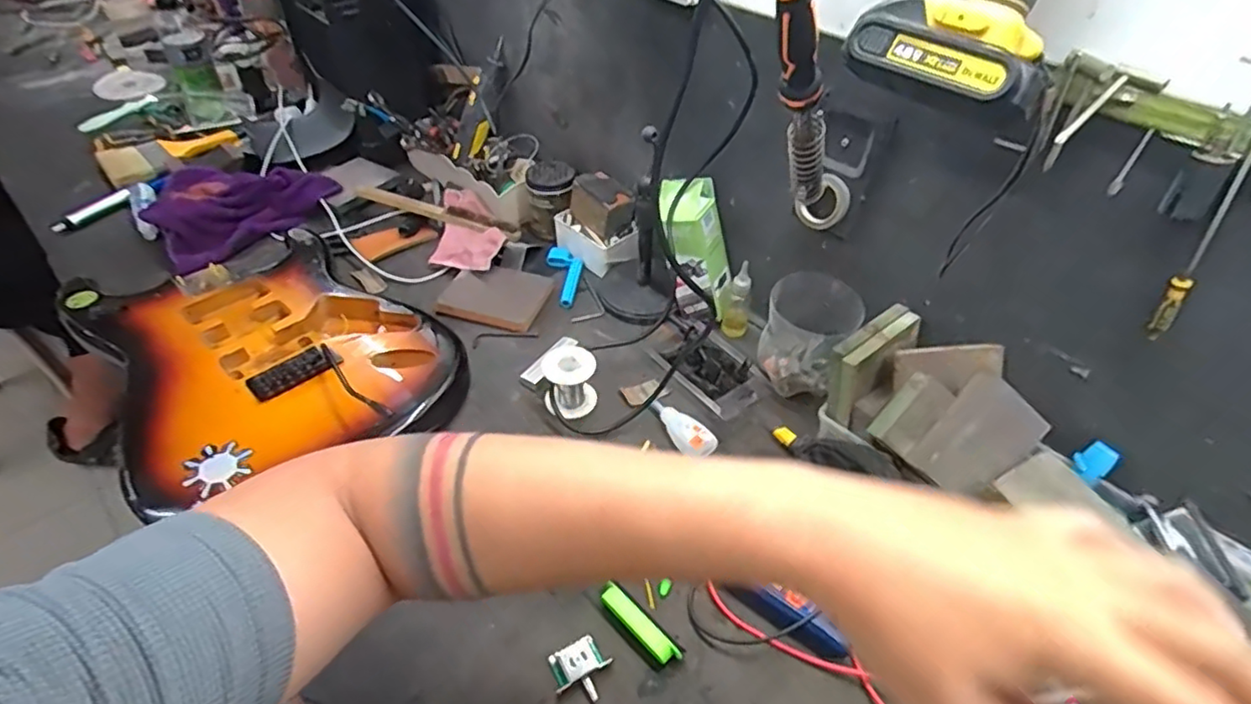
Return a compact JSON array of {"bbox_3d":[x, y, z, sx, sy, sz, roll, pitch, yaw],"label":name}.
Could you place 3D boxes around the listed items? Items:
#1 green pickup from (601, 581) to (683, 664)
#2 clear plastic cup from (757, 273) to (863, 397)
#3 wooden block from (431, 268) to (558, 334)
[{"bbox_3d":[0.011,0.213,0.486,0.073,0.013,0.016,35,52,30],"label":"green pickup"},{"bbox_3d":[0.192,-0.018,0.661,0.089,0.099,0.079,25,48,21],"label":"clear plastic cup"},{"bbox_3d":[-0.158,-0.071,0.770,0.119,0.014,0.104,13,44,10],"label":"wooden block"}]

